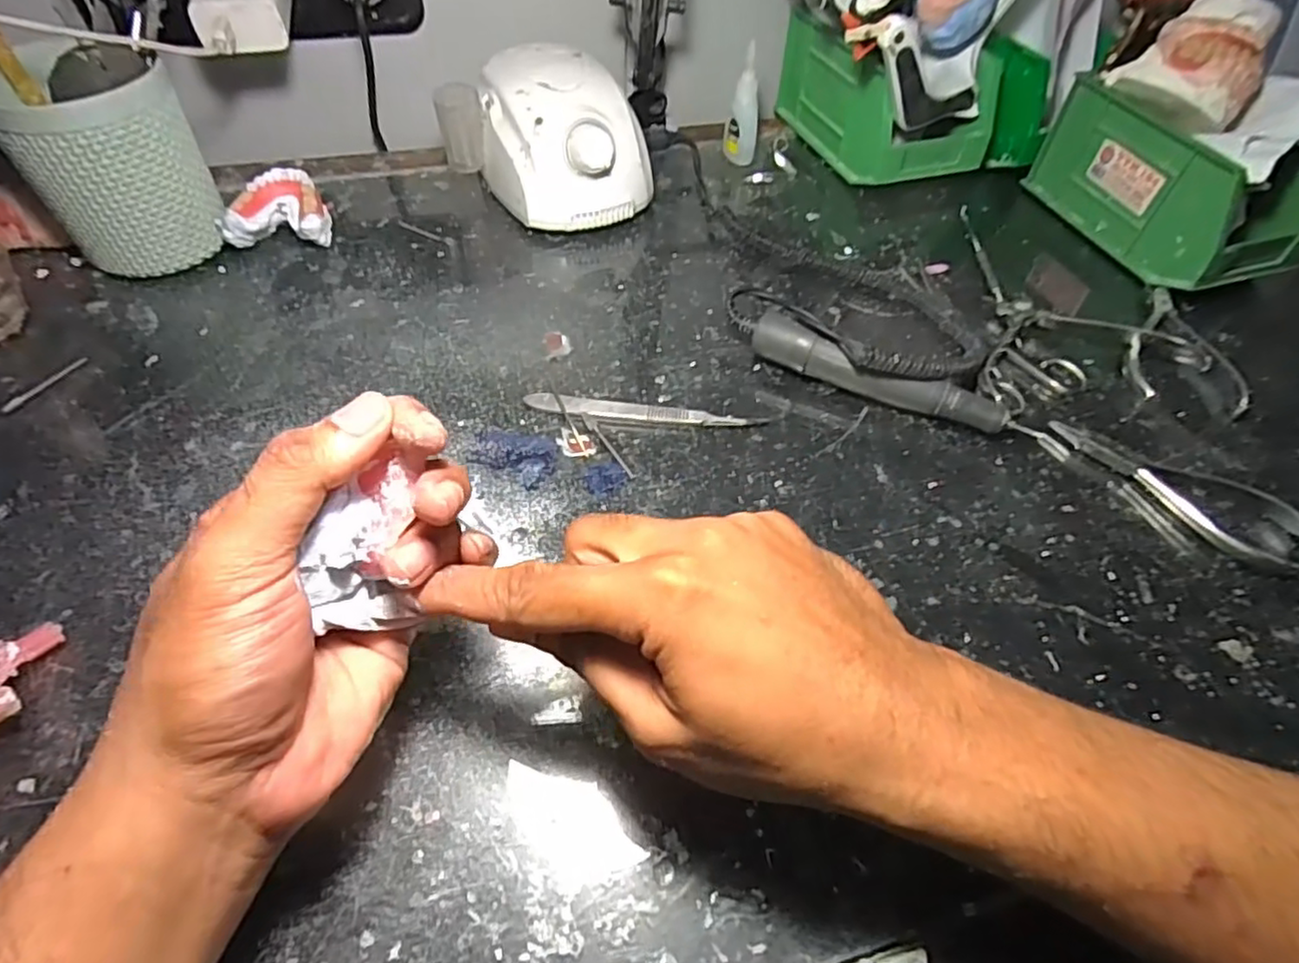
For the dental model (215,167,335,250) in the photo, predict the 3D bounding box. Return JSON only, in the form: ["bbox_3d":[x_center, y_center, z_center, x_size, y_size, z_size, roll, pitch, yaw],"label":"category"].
[{"bbox_3d":[-0.252,-0.182,0.457,0.062,0.035,0.051,-5,53,-7],"label":"dental model"}]

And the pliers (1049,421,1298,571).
[{"bbox_3d":[0.286,-0.003,0.362,0.048,0.011,0.122,-28,59,-23],"label":"pliers"}]

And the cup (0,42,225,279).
[{"bbox_3d":[-0.324,-0.192,0.410,0.091,0.113,0.083,2,52,-2],"label":"cup"}]

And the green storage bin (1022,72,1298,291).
[{"bbox_3d":[0.384,-0.217,0.482,0.103,0.083,0.166,-12,54,-12],"label":"green storage bin"}]

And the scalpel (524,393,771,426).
[{"bbox_3d":[-0.002,-0.040,0.379,0.133,0.005,0.015,6,52,1],"label":"scalpel"}]

